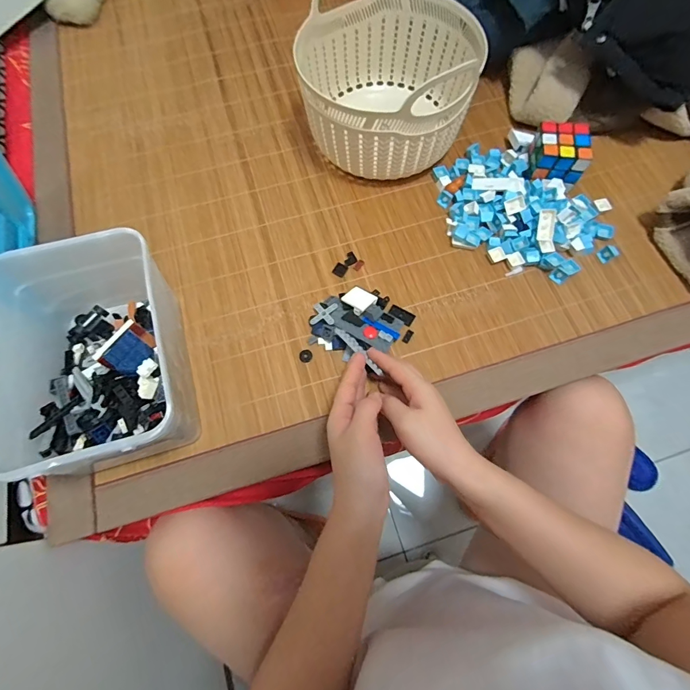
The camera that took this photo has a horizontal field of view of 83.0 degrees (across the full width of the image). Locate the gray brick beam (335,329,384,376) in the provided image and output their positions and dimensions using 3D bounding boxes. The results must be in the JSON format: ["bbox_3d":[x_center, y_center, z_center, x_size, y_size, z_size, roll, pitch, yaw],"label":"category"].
[{"bbox_3d":[0.016,0.006,0.440,0.013,0.010,0.078,-35,57,-11],"label":"gray brick beam"}]

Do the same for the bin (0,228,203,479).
[{"bbox_3d":[-0.243,0.012,0.396,0.147,0.120,0.218,-17,71,-5],"label":"bin"}]

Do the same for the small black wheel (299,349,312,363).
[{"bbox_3d":[-0.046,0.013,0.455,0.015,0.004,0.015,0,70,1],"label":"small black wheel"}]

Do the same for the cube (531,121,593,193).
[{"bbox_3d":[0.278,-0.247,0.512,0.060,0.063,0.066,9,71,4],"label":"cube"}]

